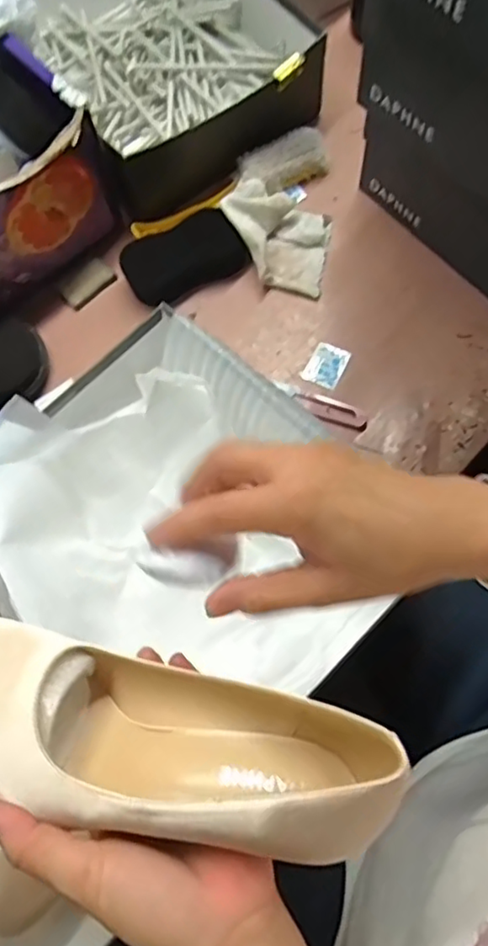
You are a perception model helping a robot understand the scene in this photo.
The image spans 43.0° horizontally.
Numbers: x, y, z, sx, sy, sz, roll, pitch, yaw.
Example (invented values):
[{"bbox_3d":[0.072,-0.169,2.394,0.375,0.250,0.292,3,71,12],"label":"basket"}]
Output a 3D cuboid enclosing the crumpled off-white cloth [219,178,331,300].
[{"bbox_3d":[0.031,-0.245,0.635,0.111,0.035,0.097,15,73,7],"label":"crumpled off-white cloth"}]

